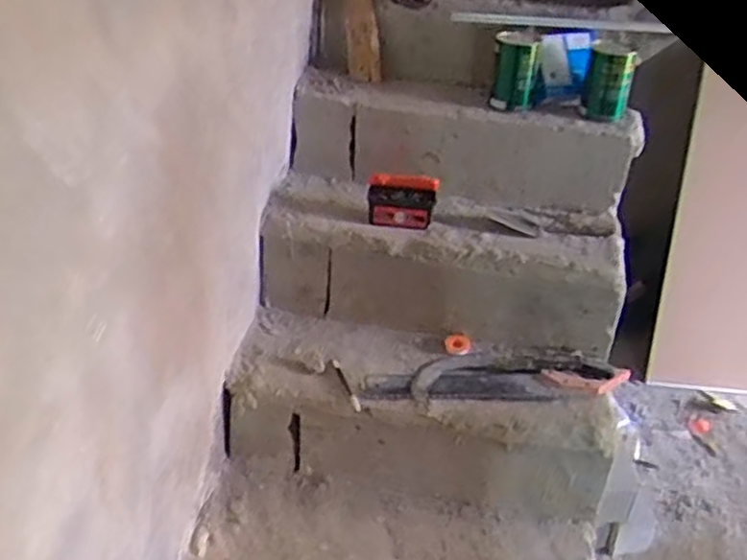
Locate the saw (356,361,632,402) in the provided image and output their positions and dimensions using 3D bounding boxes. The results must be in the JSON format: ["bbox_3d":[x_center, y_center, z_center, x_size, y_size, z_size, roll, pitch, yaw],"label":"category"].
[{"bbox_3d":[0.244,0.209,1.452,0.535,0.062,0.102,2,30,-6],"label":"saw"}]

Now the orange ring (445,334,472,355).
[{"bbox_3d":[0.179,0.137,1.548,0.055,0.046,0.018,3,-16,17],"label":"orange ring"}]

